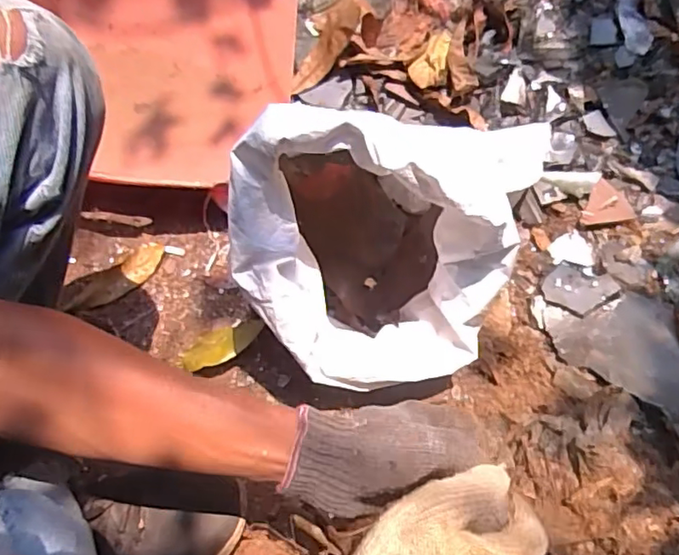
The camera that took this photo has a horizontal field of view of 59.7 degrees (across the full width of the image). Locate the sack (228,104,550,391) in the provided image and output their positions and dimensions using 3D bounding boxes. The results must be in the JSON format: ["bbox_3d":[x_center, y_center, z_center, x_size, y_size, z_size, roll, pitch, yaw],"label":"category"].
[{"bbox_3d":[0.033,-0.024,0.546,0.235,0.284,0.229,19,75,6],"label":"sack"}]

